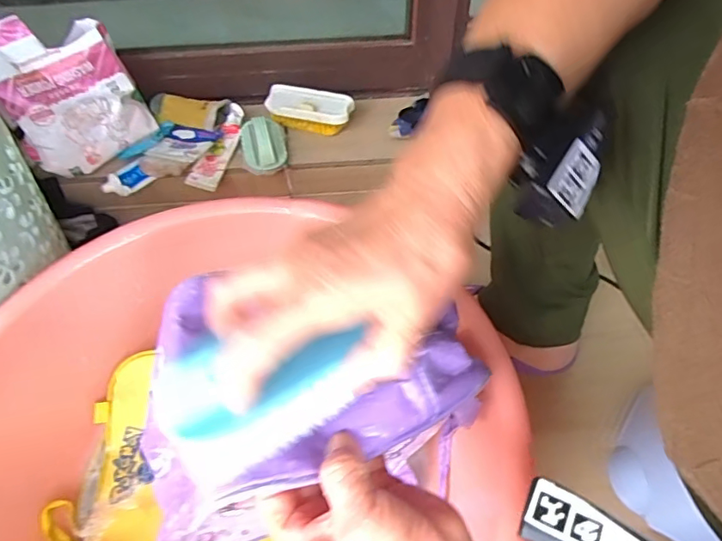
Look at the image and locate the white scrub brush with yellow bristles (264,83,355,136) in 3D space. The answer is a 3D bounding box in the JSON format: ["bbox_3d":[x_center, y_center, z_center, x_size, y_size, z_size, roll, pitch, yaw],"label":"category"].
[{"bbox_3d":[-0.078,-0.247,0.767,0.132,0.042,0.059,12,55,10],"label":"white scrub brush with yellow bristles"}]

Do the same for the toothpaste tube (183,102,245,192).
[{"bbox_3d":[-0.210,-0.187,0.741,0.040,0.026,0.142,16,71,13],"label":"toothpaste tube"}]

